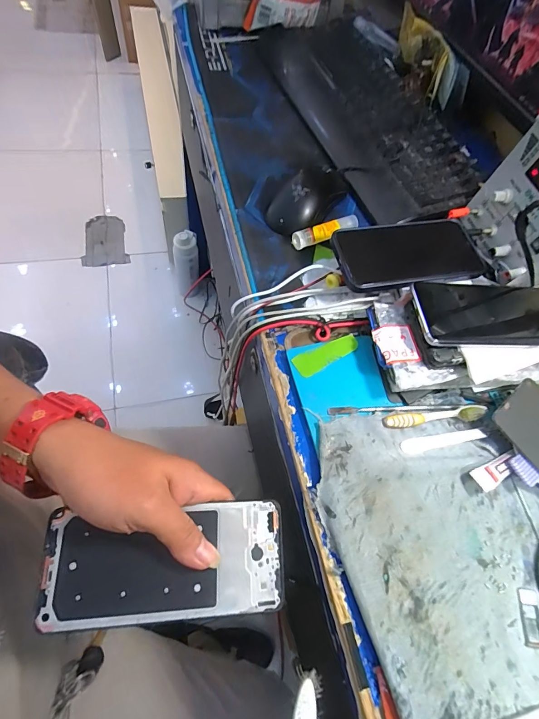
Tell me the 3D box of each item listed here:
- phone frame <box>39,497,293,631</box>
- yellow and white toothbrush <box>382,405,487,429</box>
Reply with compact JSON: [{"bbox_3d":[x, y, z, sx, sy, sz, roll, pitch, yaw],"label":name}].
[{"bbox_3d":[-0.067,0.138,0.243,0.156,0.006,0.069,-1,64,-12],"label":"phone frame"},{"bbox_3d":[0.160,0.054,0.342,0.102,0.010,0.014,-5,65,-12],"label":"yellow and white toothbrush"}]

